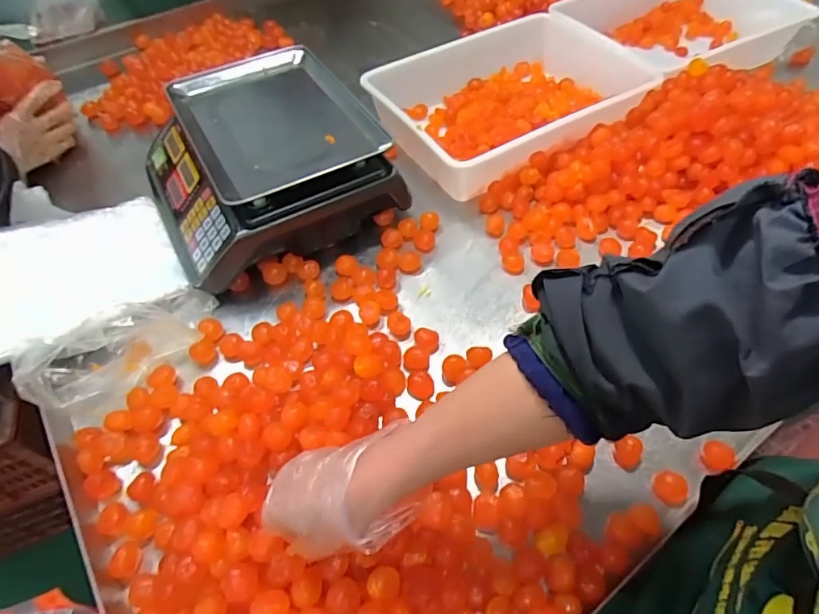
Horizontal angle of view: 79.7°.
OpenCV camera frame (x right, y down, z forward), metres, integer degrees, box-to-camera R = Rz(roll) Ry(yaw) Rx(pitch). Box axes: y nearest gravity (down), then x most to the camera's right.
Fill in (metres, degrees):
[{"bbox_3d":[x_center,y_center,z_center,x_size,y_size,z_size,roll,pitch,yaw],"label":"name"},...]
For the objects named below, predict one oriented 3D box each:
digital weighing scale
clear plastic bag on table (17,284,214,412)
[{"bbox_3d":[-0.226,-0.219,0.743,0.320,0.128,0.325,-26,56,-16],"label":"digital weighing scale"},{"bbox_3d":[-0.333,0.036,0.577,0.077,0.102,0.217,38,50,25],"label":"clear plastic bag on table"}]

